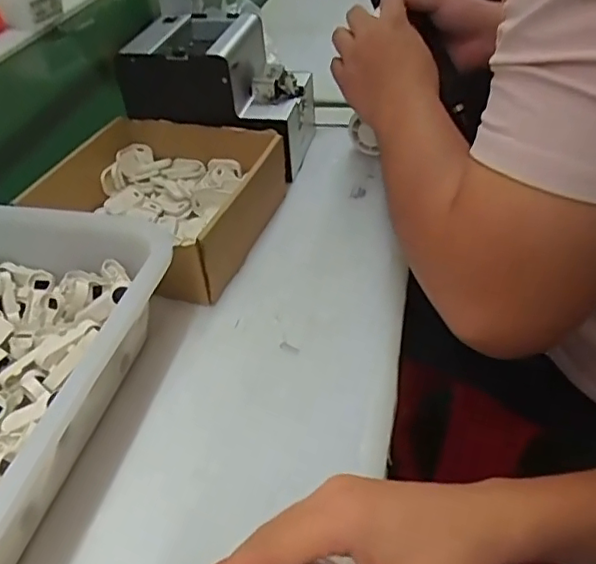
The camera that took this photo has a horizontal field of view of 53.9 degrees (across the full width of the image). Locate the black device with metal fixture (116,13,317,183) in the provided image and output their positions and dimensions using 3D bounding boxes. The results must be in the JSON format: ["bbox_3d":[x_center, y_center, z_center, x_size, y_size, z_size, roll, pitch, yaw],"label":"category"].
[{"bbox_3d":[-0.078,-0.208,0.654,0.176,0.135,0.143,8,43,15],"label":"black device with metal fixture"}]

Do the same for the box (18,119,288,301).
[{"bbox_3d":[-0.135,-0.081,0.576,0.198,0.068,0.190,11,44,18],"label":"box"}]

